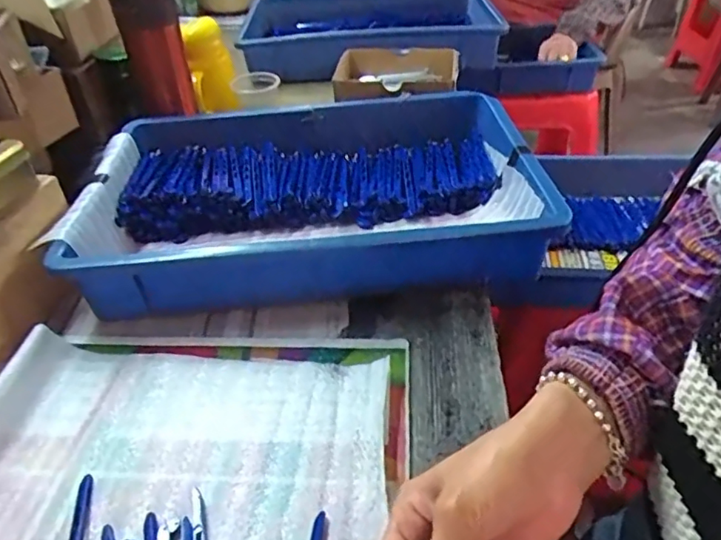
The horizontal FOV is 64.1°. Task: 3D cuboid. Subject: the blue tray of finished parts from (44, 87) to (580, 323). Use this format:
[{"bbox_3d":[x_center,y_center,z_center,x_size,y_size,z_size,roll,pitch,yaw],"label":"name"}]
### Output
[{"bbox_3d":[-0.047,-0.075,0.594,0.424,0.088,0.280,-5,39,-4],"label":"blue tray of finished parts"}]

